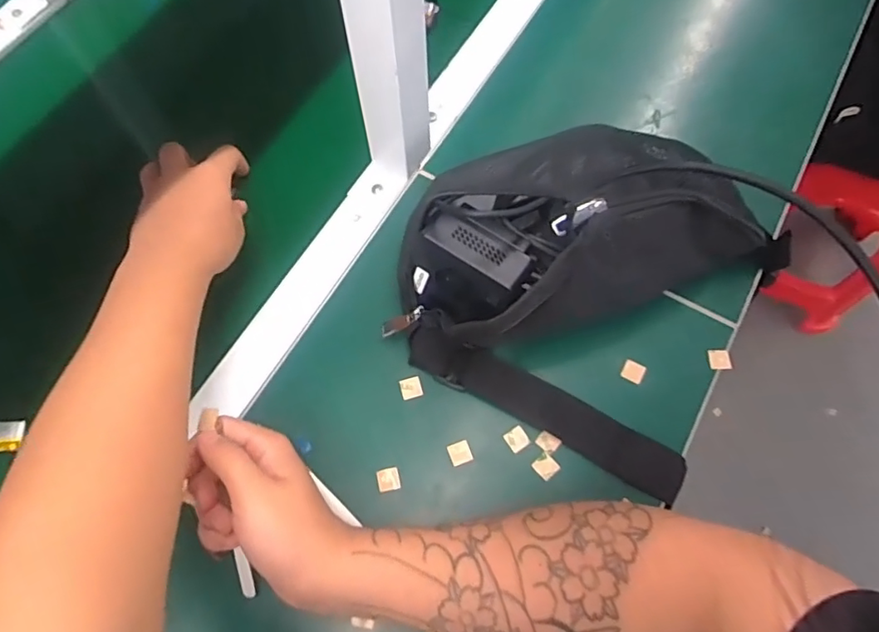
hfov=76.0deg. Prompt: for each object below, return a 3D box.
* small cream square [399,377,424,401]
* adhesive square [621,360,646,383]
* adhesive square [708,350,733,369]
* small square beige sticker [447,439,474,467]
[{"bbox_3d":[-0.022,0.054,0.429,0.016,0.004,0.016,-15,69,-4],"label":"small cream square"},{"bbox_3d":[0.150,0.043,0.434,0.016,0.004,0.015,29,72,12],"label":"adhesive square"},{"bbox_3d":[0.219,0.034,0.437,0.015,0.005,0.016,3,69,3],"label":"adhesive square"},{"bbox_3d":[0.015,0.100,0.410,0.016,0.004,0.016,-19,70,-5],"label":"small square beige sticker"}]

